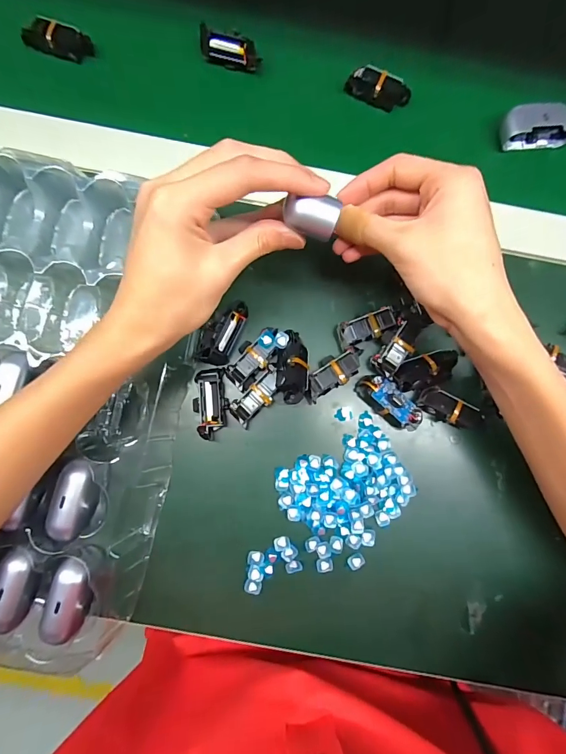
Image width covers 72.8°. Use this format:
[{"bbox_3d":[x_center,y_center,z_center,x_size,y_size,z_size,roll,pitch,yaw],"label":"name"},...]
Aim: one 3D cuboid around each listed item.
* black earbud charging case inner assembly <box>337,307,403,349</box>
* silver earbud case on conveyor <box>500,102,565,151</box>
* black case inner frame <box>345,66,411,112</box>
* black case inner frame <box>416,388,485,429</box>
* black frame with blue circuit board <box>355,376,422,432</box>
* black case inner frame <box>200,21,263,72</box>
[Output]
[{"bbox_3d":[0.069,-0.040,0.314,0.050,0.026,0.020,-20,85,-4],"label":"black earbud charging case inner assembly"},{"bbox_3d":[0.222,-0.219,0.335,0.058,0.025,0.025,-4,85,-2],"label":"silver earbud case on conveyor"},{"bbox_3d":[0.083,-0.252,0.337,0.056,0.023,0.017,21,84,0],"label":"black case inner frame"},{"bbox_3d":[0.134,0.027,0.307,0.054,0.018,0.021,26,84,1],"label":"black case inner frame"},{"bbox_3d":[0.083,0.019,0.304,0.024,0.018,0.055,-43,87,-5],"label":"black frame with blue circuit board"},{"bbox_3d":[-0.047,-0.285,0.332,0.052,0.021,0.021,15,84,0],"label":"black case inner frame"}]

